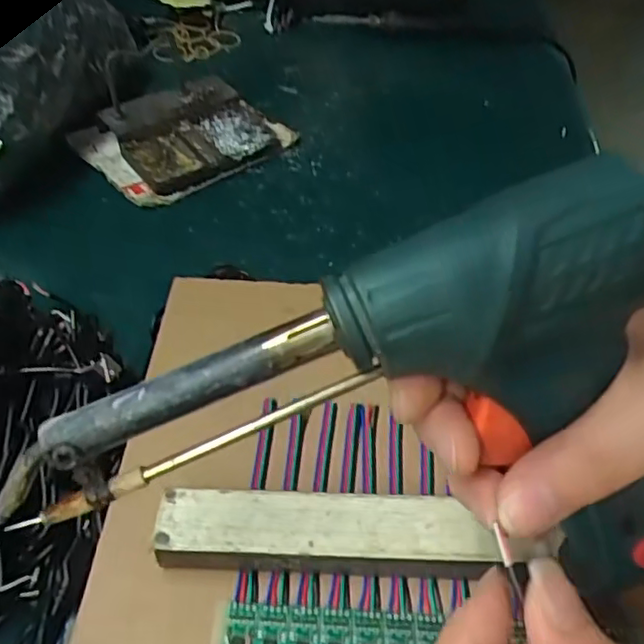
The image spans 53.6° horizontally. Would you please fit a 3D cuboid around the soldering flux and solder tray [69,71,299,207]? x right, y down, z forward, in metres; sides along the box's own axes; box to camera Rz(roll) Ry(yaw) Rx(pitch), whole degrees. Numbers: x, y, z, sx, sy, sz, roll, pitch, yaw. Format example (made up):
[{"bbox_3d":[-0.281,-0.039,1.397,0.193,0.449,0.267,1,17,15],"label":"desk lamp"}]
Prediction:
[{"bbox_3d":[-0.110,-0.153,0.515,0.145,0.030,0.112,-29,56,-26],"label":"soldering flux and solder tray"}]

